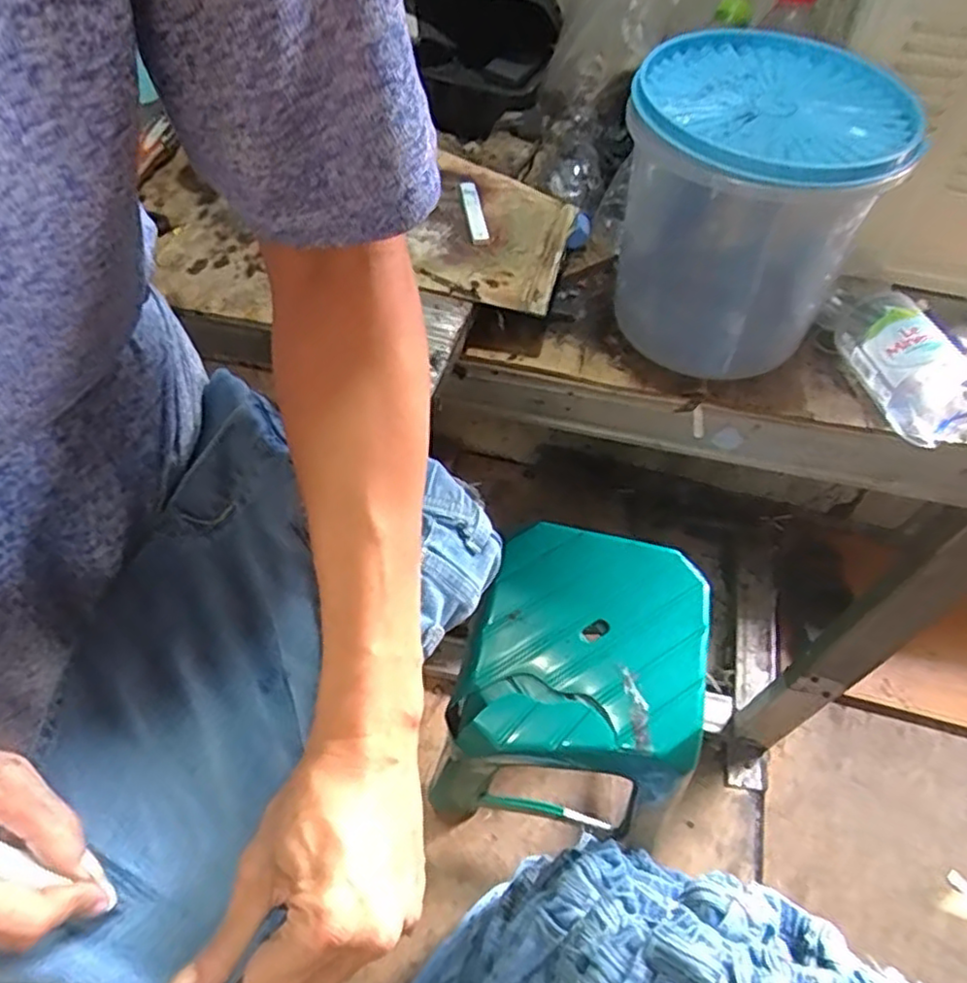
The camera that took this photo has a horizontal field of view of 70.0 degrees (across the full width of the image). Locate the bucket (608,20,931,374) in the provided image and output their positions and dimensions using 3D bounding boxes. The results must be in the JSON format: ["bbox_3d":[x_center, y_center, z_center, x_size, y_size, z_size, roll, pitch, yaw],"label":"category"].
[{"bbox_3d":[0.197,-0.213,0.533,0.191,0.178,0.180,21,56,15],"label":"bucket"}]

